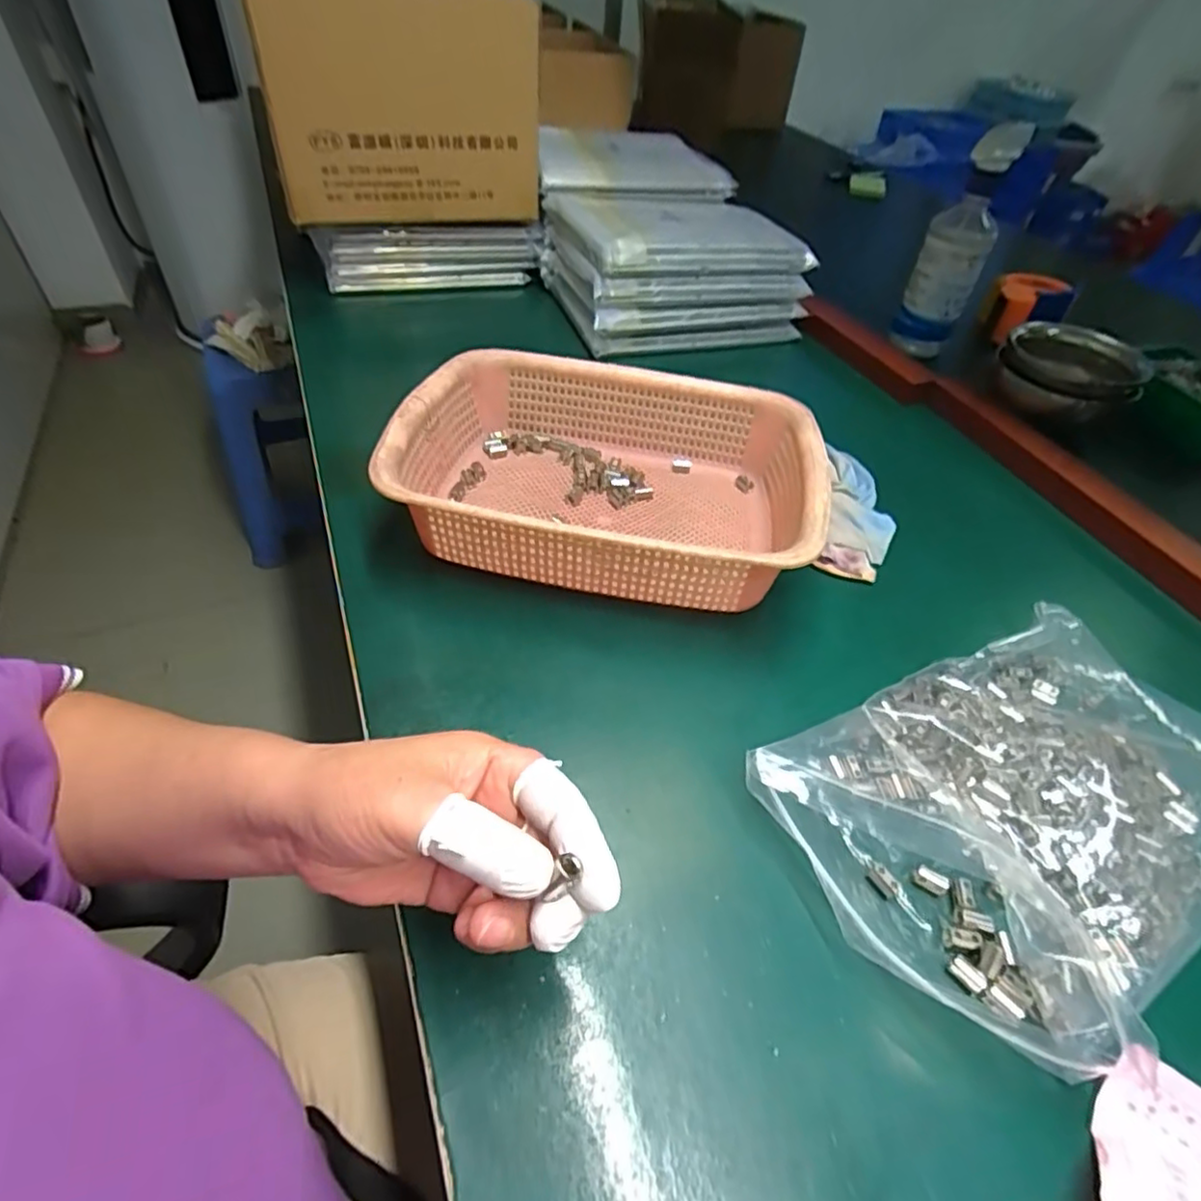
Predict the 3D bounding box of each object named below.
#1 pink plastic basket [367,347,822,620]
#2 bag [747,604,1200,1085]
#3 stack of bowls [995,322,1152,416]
[{"bbox_3d":[0.007,-0.089,0.470,0.283,0.077,0.210,9,47,3],"label":"pink plastic basket"},{"bbox_3d":[0.240,0.101,0.344,0.292,0.035,0.177,-21,53,-23],"label":"bag"},{"bbox_3d":[0.458,-0.224,0.642,0.106,0.073,0.106,5,47,-1],"label":"stack of bowls"}]

